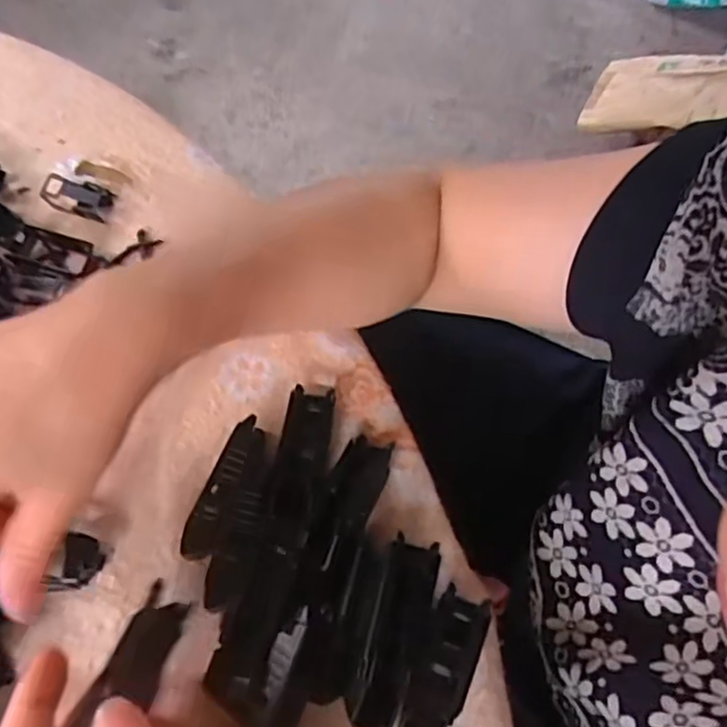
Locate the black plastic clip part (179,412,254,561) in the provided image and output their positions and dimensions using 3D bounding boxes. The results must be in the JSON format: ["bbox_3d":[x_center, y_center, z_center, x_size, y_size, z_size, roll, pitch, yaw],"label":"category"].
[{"bbox_3d":[-0.063,0.054,0.295,0.016,0.004,0.067,16,64,7],"label":"black plastic clip part"}]

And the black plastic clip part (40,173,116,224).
[{"bbox_3d":[-0.166,-0.099,0.380,0.037,0.012,0.021,18,64,8],"label":"black plastic clip part"}]

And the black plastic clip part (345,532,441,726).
[{"bbox_3d":[0.013,0.107,0.268,0.022,0.018,0.076,18,50,8],"label":"black plastic clip part"}]

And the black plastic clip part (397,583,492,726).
[{"bbox_3d":[0.032,0.126,0.269,0.023,0.010,0.065,22,65,10],"label":"black plastic clip part"}]

